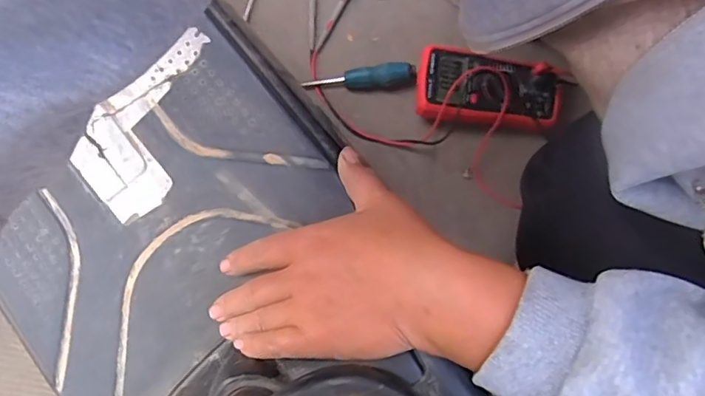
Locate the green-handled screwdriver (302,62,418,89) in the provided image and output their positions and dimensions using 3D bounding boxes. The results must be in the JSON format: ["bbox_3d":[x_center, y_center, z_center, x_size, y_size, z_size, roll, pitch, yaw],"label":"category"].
[{"bbox_3d":[0.009,-0.160,0.704,0.146,0.027,0.026,-6,78,-1],"label":"green-handled screwdriver"}]

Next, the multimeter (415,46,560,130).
[{"bbox_3d":[0.173,-0.141,0.685,0.182,0.054,0.091,4,78,0],"label":"multimeter"}]

